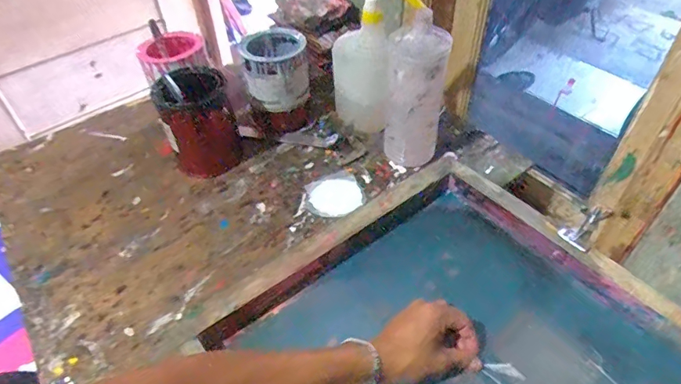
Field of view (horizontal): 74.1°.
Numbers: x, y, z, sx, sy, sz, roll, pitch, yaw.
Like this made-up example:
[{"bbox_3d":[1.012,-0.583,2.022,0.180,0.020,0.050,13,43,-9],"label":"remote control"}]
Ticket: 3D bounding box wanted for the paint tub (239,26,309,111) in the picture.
[{"bbox_3d":[-0.107,-0.206,0.756,0.101,0.108,0.096,-1,45,1],"label":"paint tub"}]

